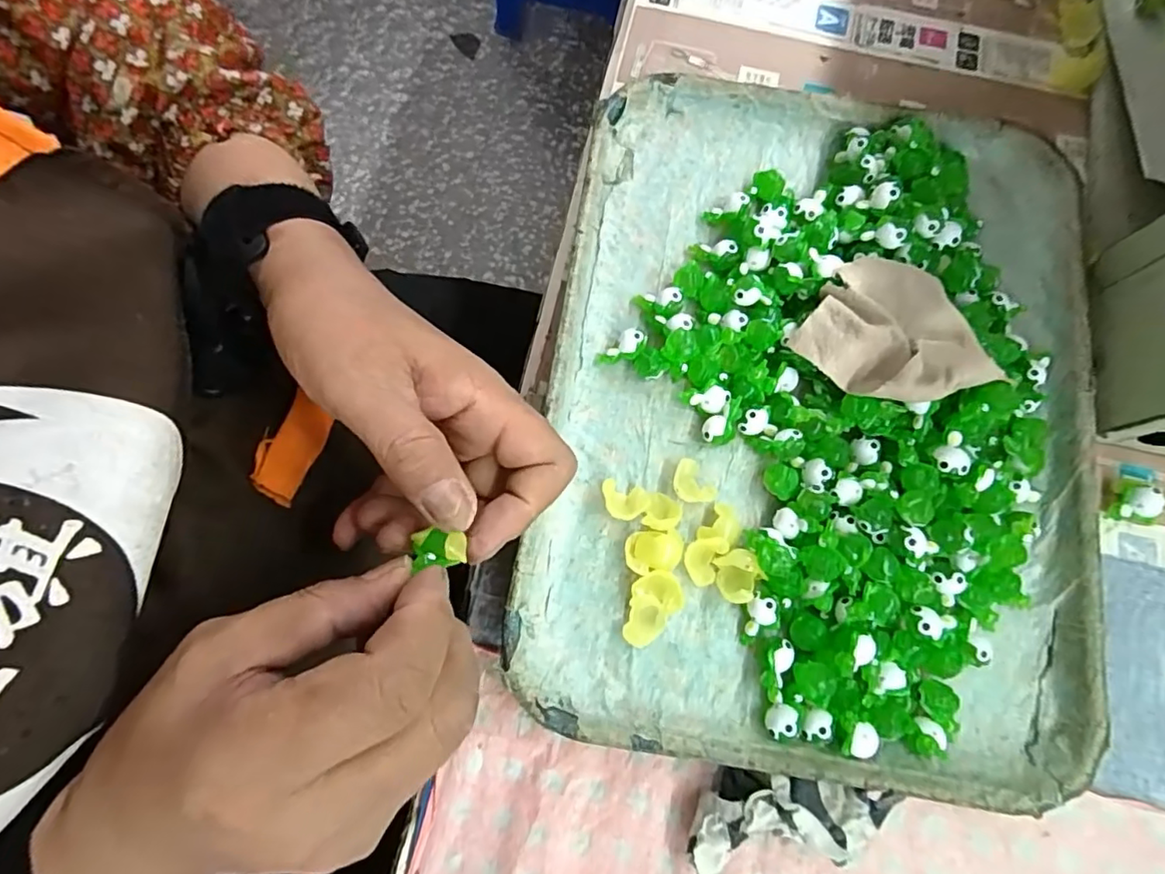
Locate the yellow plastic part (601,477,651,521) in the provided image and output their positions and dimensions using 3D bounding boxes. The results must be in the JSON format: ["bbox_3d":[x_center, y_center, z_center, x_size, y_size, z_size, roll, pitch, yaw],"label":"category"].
[{"bbox_3d":[0.020,0.031,0.280,0.023,0.010,0.017,11,79,3],"label":"yellow plastic part"}]

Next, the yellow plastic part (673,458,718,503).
[{"bbox_3d":[0.052,0.022,0.283,0.017,0.011,0.023,-23,80,-4],"label":"yellow plastic part"}]

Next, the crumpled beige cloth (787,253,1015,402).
[{"bbox_3d":[0.140,-0.046,0.279,0.068,0.031,0.075,-21,75,-6],"label":"crumpled beige cloth"}]

